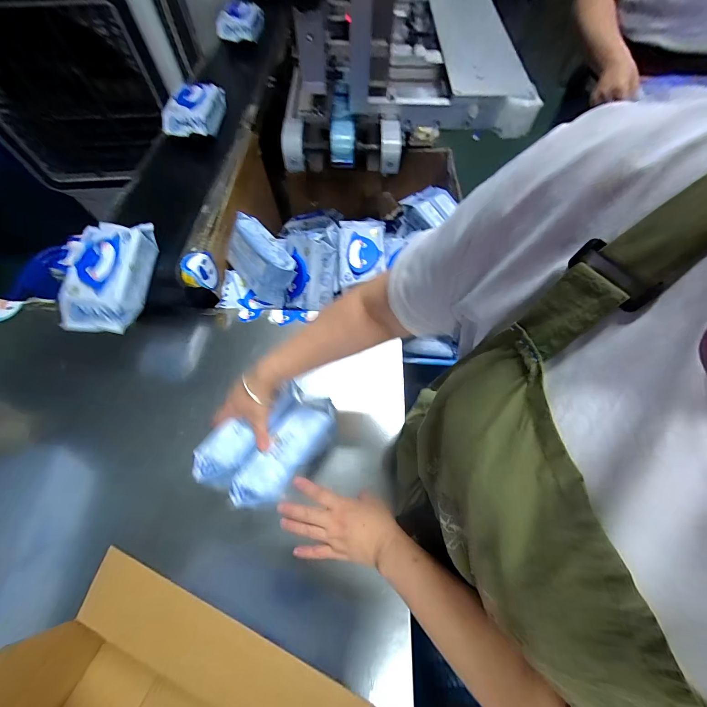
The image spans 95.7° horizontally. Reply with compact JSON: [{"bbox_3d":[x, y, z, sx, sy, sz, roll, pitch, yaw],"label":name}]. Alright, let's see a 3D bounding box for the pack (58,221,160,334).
[{"bbox_3d":[-0.464,-0.154,0.604,0.133,0.065,0.225,6,64,3],"label":"pack"}]

